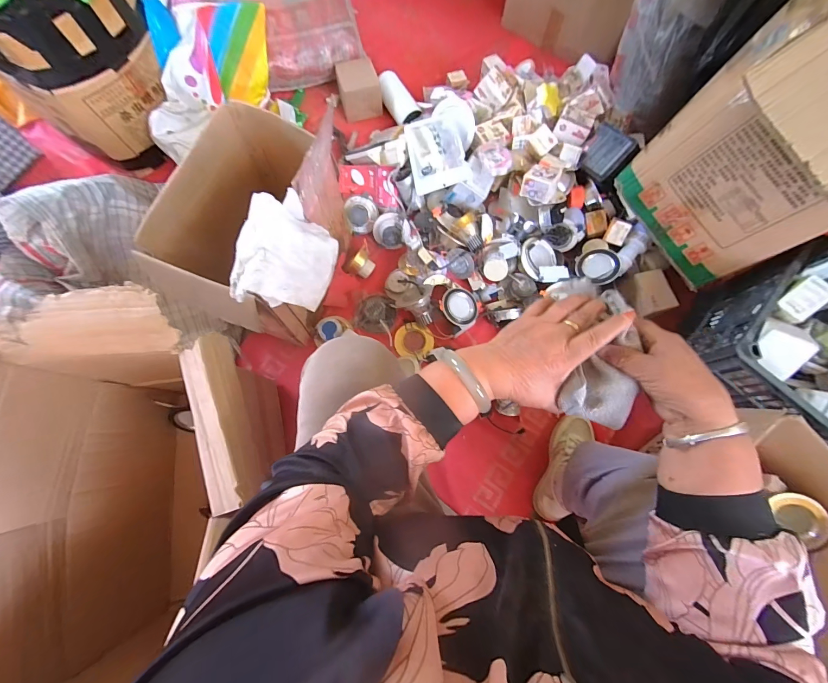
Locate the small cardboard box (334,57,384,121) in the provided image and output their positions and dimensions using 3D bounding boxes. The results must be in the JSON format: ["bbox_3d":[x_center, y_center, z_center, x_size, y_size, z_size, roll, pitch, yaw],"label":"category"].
[{"bbox_3d":[-0.168,-0.766,1.062,0.118,0.081,0.129,-16,75,-6],"label":"small cardboard box"}]

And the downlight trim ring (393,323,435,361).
[{"bbox_3d":[0.002,-0.001,0.890,0.098,0.016,0.093,22,75,5],"label":"downlight trim ring"}]

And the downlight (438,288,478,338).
[{"bbox_3d":[0.115,-0.085,0.885,0.101,0.032,0.112,-42,102,-21],"label":"downlight"}]

